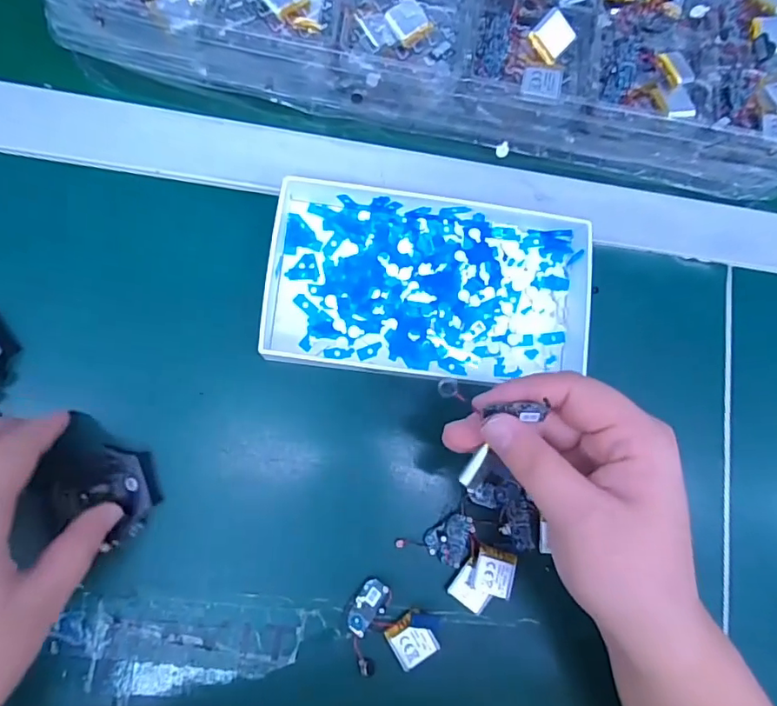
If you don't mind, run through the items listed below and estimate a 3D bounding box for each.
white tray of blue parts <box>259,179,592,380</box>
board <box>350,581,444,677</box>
[{"bbox_3d":[0.025,-0.039,0.297,0.180,0.022,0.101,6,82,-5],"label":"white tray of blue parts"},{"bbox_3d":[0.000,0.148,0.273,0.048,0.005,0.040,34,81,-1],"label":"board"}]

